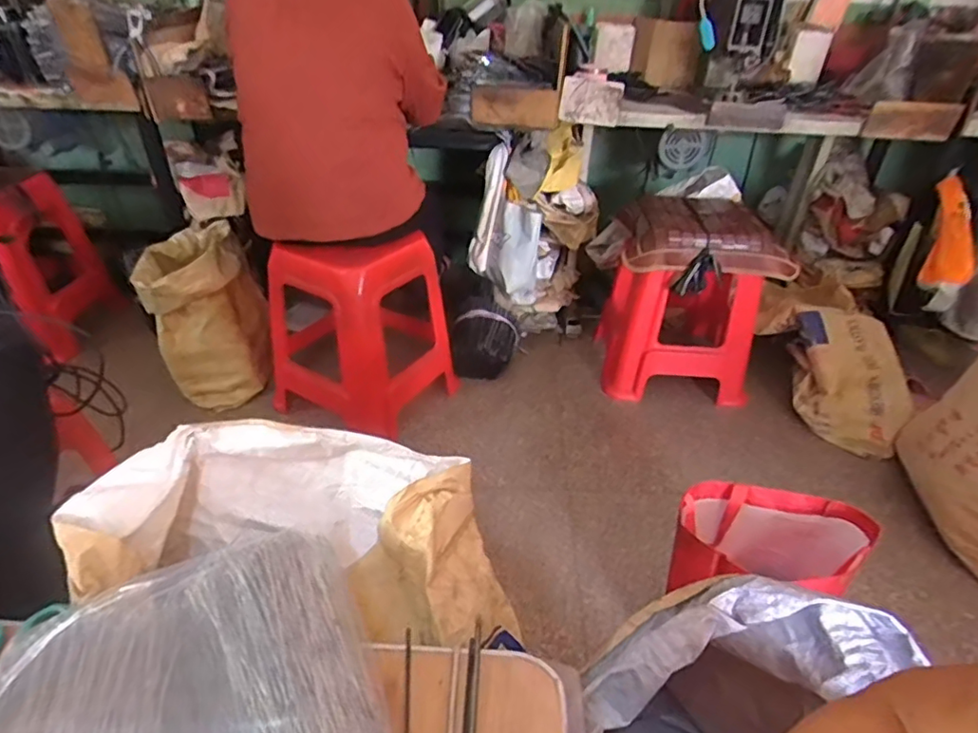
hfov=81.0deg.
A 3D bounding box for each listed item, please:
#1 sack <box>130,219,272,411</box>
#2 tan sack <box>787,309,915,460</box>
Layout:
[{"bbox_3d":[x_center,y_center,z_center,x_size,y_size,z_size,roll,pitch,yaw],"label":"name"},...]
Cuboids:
[{"bbox_3d":[-0.794,-0.163,1.626,0.276,0.381,0.402,-15,39,-23],"label":"sack"},{"bbox_3d":[1.016,0.036,1.609,0.257,0.225,0.362,5,35,5],"label":"tan sack"}]

